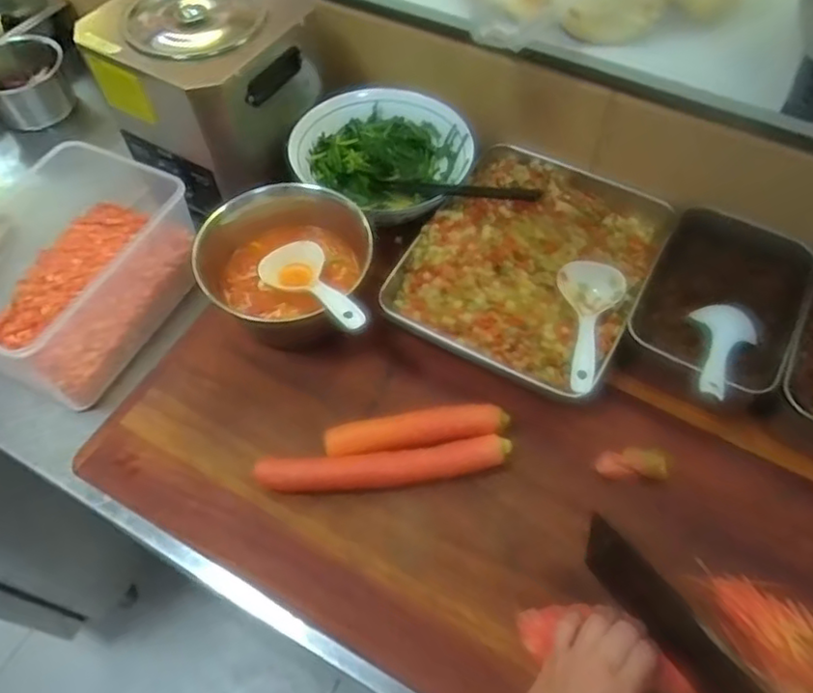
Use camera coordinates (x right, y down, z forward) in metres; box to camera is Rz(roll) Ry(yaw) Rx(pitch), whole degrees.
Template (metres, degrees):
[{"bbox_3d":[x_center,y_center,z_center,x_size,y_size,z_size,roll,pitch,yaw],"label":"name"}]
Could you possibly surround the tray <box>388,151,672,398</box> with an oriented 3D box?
[{"bbox_3d":[0.140,-0.101,0.725,0.246,0.047,0.303,24,61,15],"label":"tray"}]

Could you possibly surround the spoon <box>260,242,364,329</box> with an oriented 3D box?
[{"bbox_3d":[-0.086,-0.063,0.644,0.067,0.031,0.172,-33,39,-19],"label":"spoon"}]

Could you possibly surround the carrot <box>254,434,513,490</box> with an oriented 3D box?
[{"bbox_3d":[-0.021,0.115,0.608,0.236,0.024,0.031,-5,58,-2],"label":"carrot"}]

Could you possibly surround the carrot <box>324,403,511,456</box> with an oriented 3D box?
[{"bbox_3d":[0.010,0.081,0.626,0.174,0.030,0.035,-8,58,-4],"label":"carrot"}]

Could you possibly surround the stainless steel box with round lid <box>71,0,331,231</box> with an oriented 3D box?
[{"bbox_3d":[-0.224,-0.310,0.766,0.184,0.183,0.222,27,62,17],"label":"stainless steel box with round lid"}]

